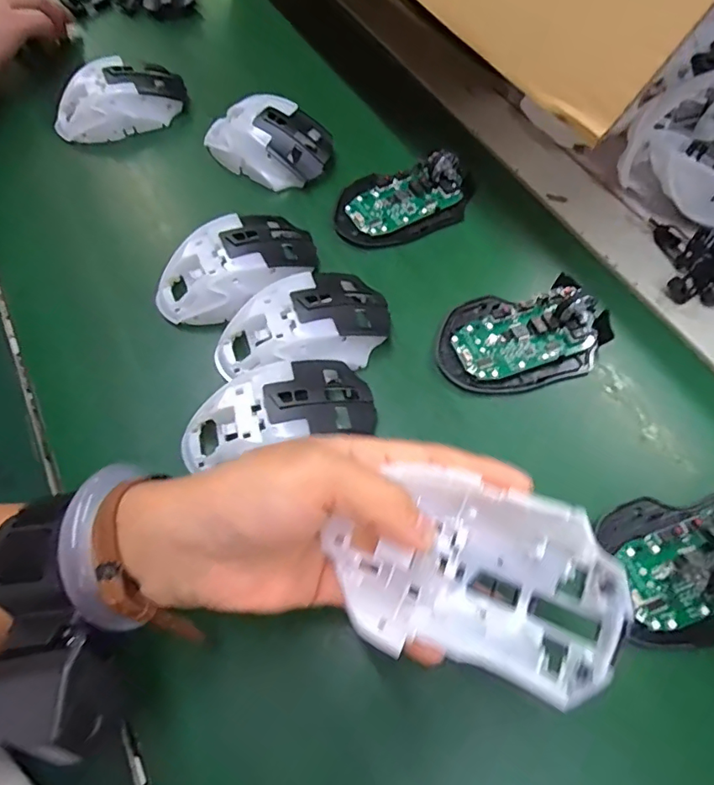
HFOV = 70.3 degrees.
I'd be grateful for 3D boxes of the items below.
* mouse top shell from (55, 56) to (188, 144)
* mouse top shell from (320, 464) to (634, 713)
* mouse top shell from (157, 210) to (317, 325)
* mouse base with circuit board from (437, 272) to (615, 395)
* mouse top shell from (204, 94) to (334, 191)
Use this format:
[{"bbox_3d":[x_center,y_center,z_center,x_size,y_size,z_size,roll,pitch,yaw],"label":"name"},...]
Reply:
[{"bbox_3d":[-0.201,-0.248,0.435,0.116,0.040,0.065,-32,67,-11],"label":"mouse top shell"},{"bbox_3d":[0.044,0.072,0.197,0.106,0.038,0.064,14,64,8],"label":"mouse top shell"},{"bbox_3d":[-0.083,-0.086,0.350,0.114,0.035,0.061,-35,68,-12],"label":"mouse top shell"},{"bbox_3d":[0.110,-0.040,0.330,0.113,0.026,0.071,-10,65,-1],"label":"mouse base with circuit board"},{"bbox_3d":[-0.074,-0.205,0.410,0.106,0.037,0.063,19,68,12],"label":"mouse top shell"}]

